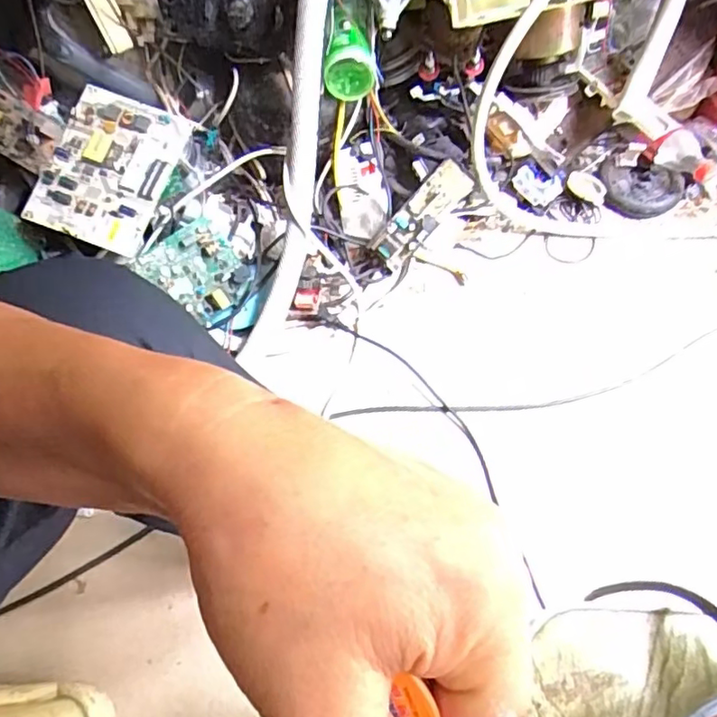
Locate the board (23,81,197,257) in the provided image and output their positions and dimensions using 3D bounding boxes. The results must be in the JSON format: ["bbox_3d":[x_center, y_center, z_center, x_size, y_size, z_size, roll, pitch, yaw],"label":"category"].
[{"bbox_3d":[-0.317,-0.241,0.761,0.153,0.023,0.193,21,82,4],"label":"board"}]

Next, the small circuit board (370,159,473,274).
[{"bbox_3d":[0.093,-0.210,0.880,0.055,0.032,0.172,41,91,-7],"label":"small circuit board"}]

